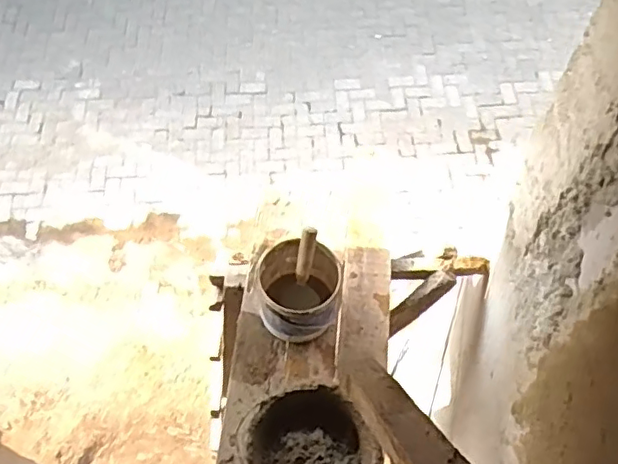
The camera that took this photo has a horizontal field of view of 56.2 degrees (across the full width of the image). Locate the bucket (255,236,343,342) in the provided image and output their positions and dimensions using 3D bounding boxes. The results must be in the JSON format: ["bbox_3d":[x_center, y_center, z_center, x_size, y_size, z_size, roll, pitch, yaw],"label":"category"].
[{"bbox_3d":[-0.021,0.124,1.296,0.169,0.198,0.193,7,62,4],"label":"bucket"}]

